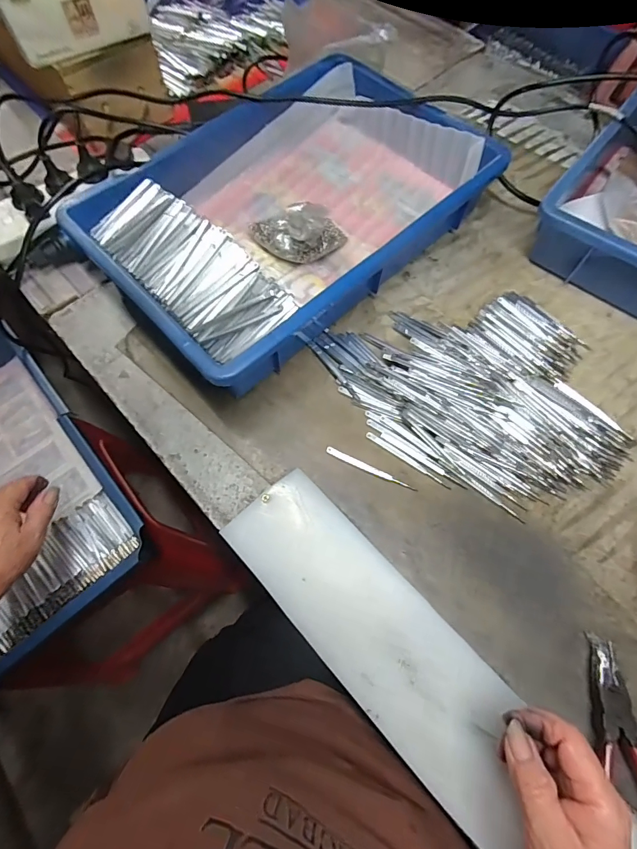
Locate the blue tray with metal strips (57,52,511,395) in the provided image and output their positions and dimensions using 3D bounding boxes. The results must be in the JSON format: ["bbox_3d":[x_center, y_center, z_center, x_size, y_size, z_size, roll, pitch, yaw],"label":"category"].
[{"bbox_3d":[-0.036,-0.254,0.475,0.418,0.086,0.289,-42,74,-15],"label":"blue tray with metal strips"}]

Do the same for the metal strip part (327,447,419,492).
[{"bbox_3d":[0.051,0.043,0.397,0.092,0.004,0.007,23,70,9],"label":"metal strip part"}]

